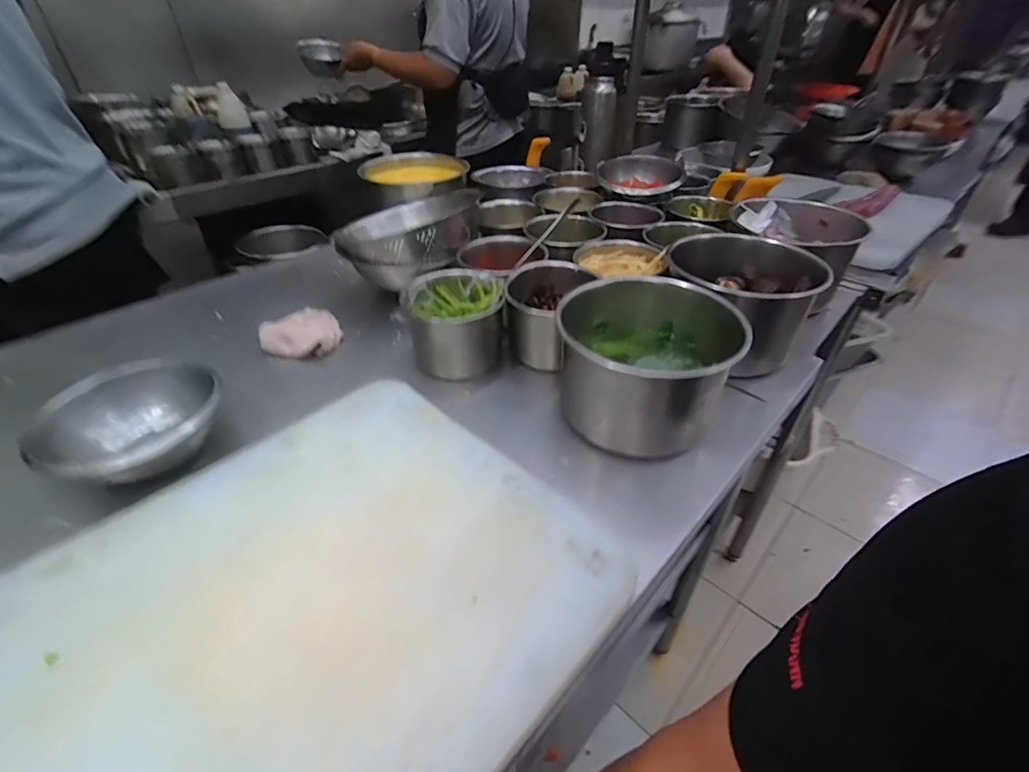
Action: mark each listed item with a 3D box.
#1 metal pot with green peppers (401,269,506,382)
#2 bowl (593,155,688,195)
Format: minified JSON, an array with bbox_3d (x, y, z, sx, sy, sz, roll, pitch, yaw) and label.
[{"bbox_3d":[-0.071,-0.078,0.573,0.111,0.096,0.109,0,38,0],"label":"metal pot with green peppers"},{"bbox_3d":[0.212,-0.355,0.811,0.155,0.045,0.135,10,39,12],"label":"bowl"}]

